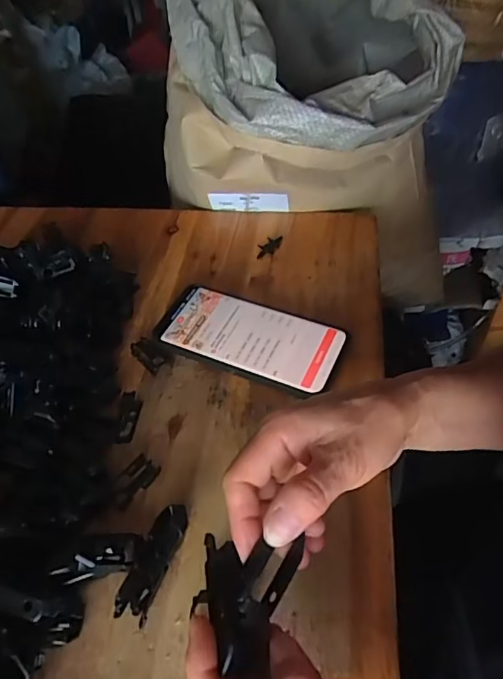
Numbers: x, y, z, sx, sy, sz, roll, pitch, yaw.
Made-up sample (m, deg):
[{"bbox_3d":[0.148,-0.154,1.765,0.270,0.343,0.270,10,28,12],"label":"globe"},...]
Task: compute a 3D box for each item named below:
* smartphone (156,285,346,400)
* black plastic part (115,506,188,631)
[{"bbox_3d":[-0.003,-0.001,0.463,0.160,0.017,0.076,17,52,20],"label":"smartphone"},{"bbox_3d":[-0.063,0.141,0.333,0.025,0.014,0.071,18,64,17],"label":"black plastic part"}]

